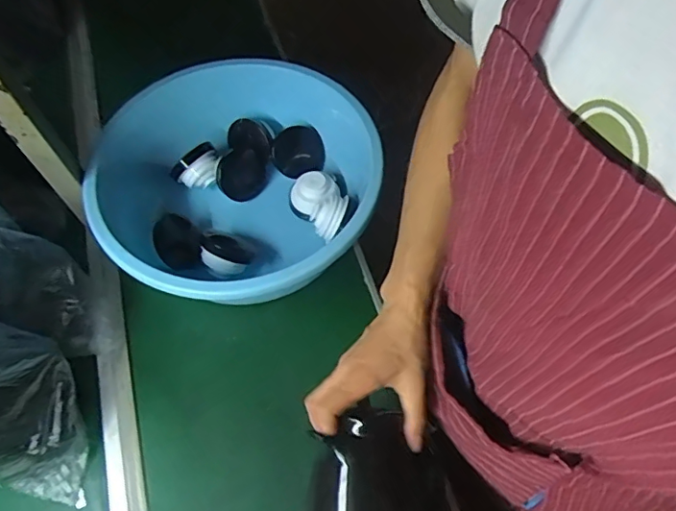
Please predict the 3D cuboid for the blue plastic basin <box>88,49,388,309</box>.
[{"bbox_3d":[-0.126,-0.078,0.720,0.334,0.155,0.333,-1,61,2],"label":"blue plastic basin"}]

